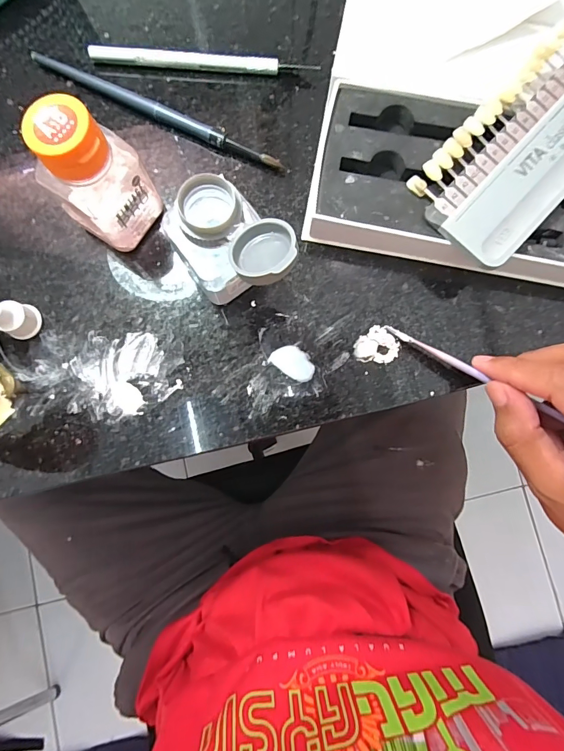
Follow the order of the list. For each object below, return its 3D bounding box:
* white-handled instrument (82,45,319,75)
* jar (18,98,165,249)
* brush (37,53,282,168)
[{"bbox_3d":[-0.049,-0.194,0.243,0.135,0.008,0.010,1,84,-2],"label":"white-handled instrument"},{"bbox_3d":[-0.095,-0.099,0.200,0.041,0.073,0.042,-43,87,-5],"label":"jar"},{"bbox_3d":[-0.075,-0.160,0.239,0.163,0.008,0.008,25,84,1],"label":"brush"}]

